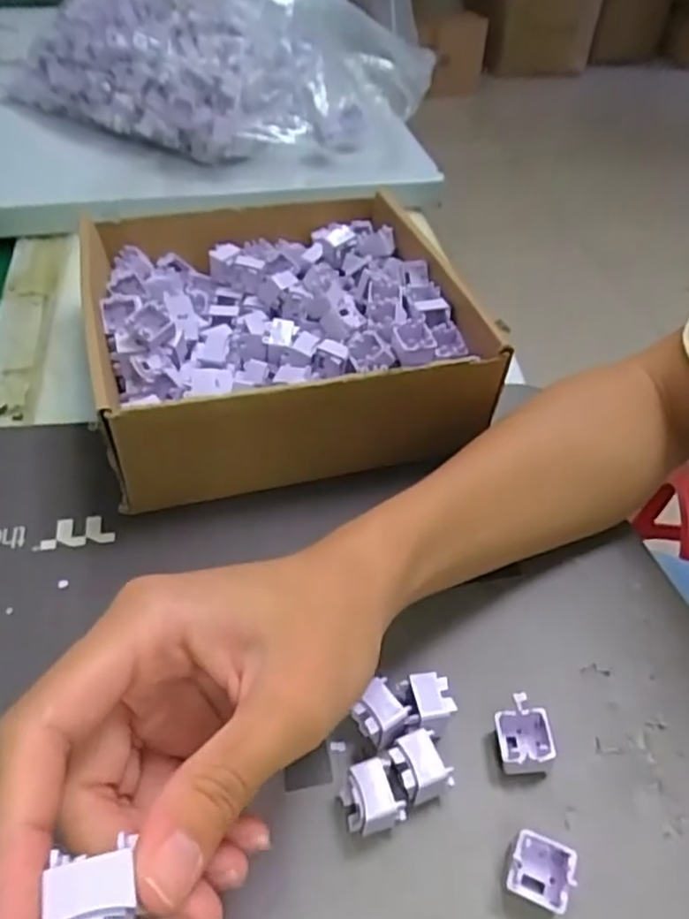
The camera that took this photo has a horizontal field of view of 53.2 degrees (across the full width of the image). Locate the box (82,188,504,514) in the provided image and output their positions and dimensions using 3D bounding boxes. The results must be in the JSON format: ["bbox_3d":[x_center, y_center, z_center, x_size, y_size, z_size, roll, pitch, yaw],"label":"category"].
[{"bbox_3d":[-0.042,-0.085,0.419,0.209,0.066,0.221,-11,46,-13],"label":"box"}]

